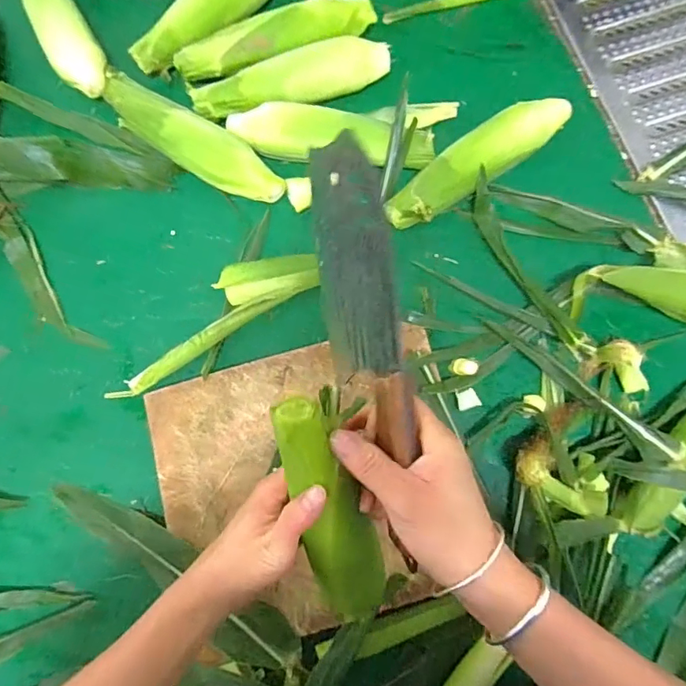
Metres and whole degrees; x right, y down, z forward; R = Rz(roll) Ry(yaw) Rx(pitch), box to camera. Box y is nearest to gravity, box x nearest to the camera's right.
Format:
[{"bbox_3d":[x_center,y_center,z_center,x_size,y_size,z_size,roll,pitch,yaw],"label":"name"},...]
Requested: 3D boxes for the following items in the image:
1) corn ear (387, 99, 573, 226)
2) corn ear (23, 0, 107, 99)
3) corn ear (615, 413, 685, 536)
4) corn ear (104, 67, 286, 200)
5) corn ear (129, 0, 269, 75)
[{"bbox_3d":[0.152,-0.204,0.541,0.238,0.051,0.056,-34,79,-8],"label":"corn ear"},{"bbox_3d":[-0.343,-0.384,0.581,0.057,0.043,0.213,-30,79,-8],"label":"corn ear"},{"bbox_3d":[0.325,0.120,0.470,0.167,0.033,0.047,-41,81,-9],"label":"corn ear"},{"bbox_3d":[-0.176,-0.228,0.538,0.241,0.045,0.056,30,78,6],"label":"corn ear"},{"bbox_3d":[-0.149,-0.403,0.577,0.051,0.046,0.228,43,80,9],"label":"corn ear"}]

